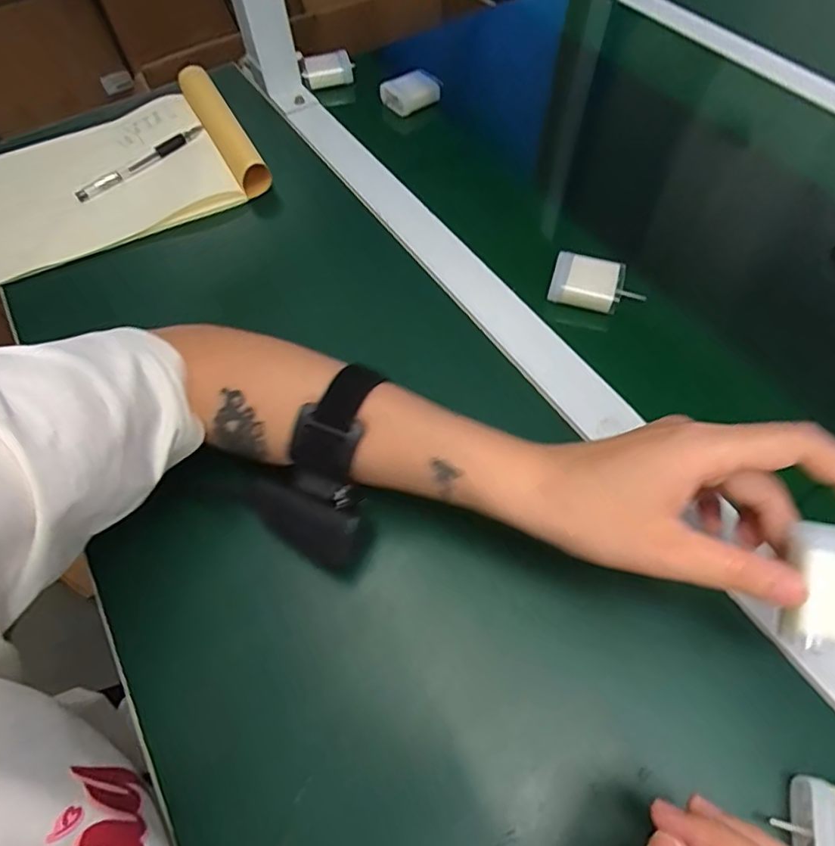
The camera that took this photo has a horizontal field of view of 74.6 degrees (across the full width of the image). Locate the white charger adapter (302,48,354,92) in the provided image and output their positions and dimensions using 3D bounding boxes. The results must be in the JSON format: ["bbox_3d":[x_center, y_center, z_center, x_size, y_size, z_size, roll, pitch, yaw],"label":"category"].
[{"bbox_3d":[-0.094,-0.371,0.577,0.055,0.027,0.024,-14,59,-5],"label":"white charger adapter"}]

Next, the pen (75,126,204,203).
[{"bbox_3d":[-0.254,-0.241,0.508,0.130,0.013,0.010,-41,65,-20],"label":"pen"}]

